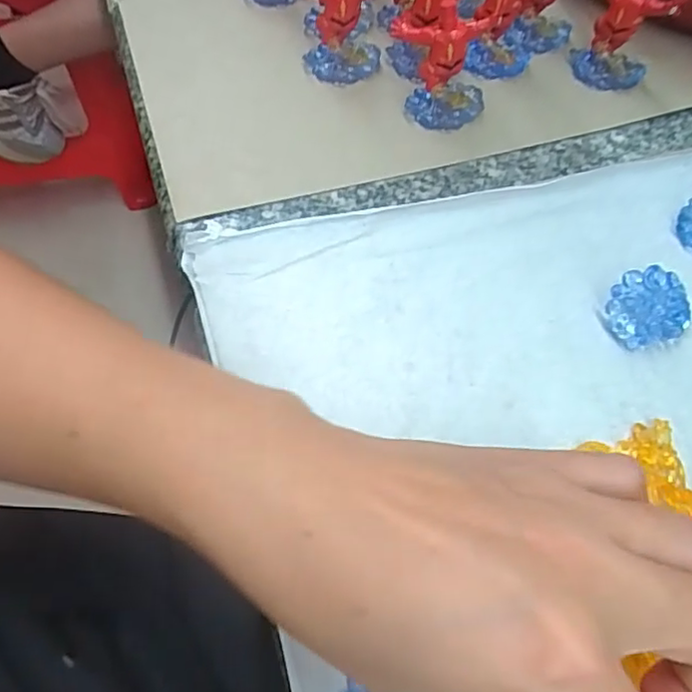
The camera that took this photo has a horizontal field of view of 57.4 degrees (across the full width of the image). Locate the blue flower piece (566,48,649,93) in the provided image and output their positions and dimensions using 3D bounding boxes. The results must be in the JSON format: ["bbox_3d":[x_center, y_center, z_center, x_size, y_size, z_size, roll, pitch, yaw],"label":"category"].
[{"bbox_3d":[0.133,-0.143,0.325,0.038,0.008,0.024,23,62,12],"label":"blue flower piece"}]

